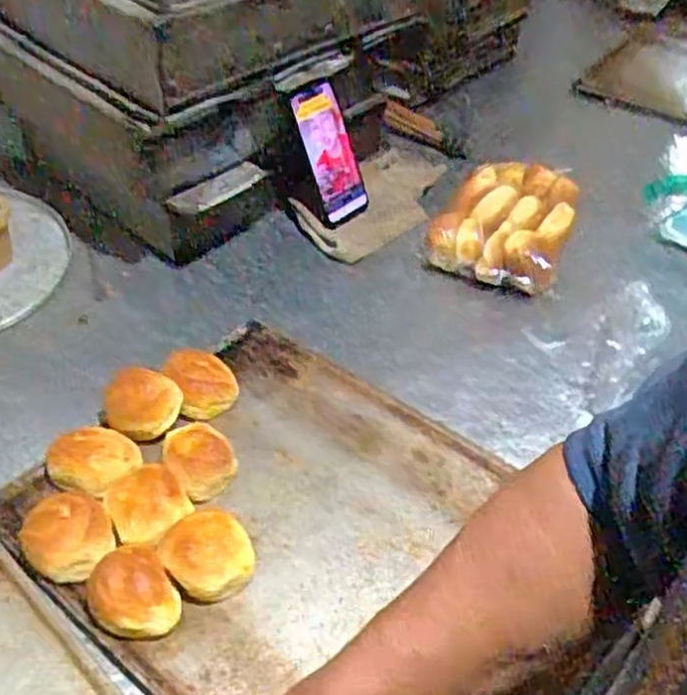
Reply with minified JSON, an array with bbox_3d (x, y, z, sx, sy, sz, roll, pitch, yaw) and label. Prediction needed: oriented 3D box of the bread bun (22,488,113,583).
[{"bbox_3d":[-0.213,0.146,0.575,0.065,0.032,0.067,2,44,-1],"label":"bread bun"}]

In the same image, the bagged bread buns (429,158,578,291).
[{"bbox_3d":[0.201,-0.154,0.911,0.154,0.076,0.195,19,46,16],"label":"bagged bread buns"}]

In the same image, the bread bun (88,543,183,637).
[{"bbox_3d":[-0.153,0.178,0.541,0.056,0.037,0.062,-25,50,-26],"label":"bread bun"}]

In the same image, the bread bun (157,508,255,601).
[{"bbox_3d":[-0.105,0.157,0.570,0.065,0.029,0.066,2,44,-1],"label":"bread bun"}]

